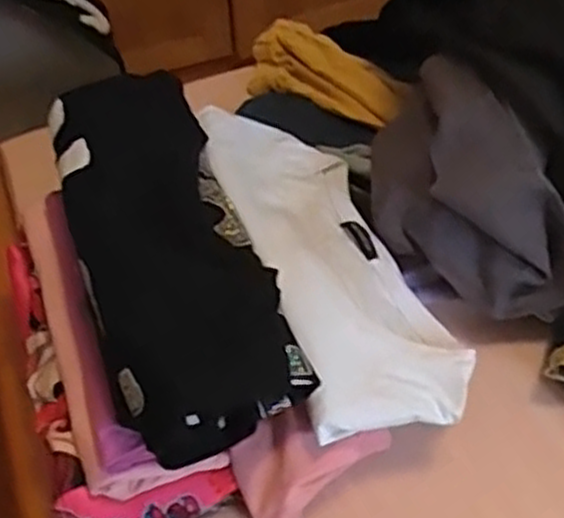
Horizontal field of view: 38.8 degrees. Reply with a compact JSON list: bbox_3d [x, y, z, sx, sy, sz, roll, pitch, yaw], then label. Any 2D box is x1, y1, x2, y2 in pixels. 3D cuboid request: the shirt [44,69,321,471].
[{"bbox_3d":[-0.093,-0.014,0.633,0.134,0.092,0.337,-18,49,-13],"label":"shirt"}]

